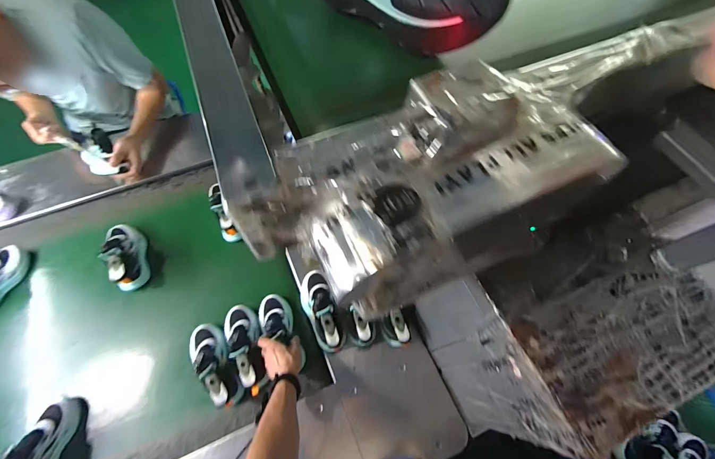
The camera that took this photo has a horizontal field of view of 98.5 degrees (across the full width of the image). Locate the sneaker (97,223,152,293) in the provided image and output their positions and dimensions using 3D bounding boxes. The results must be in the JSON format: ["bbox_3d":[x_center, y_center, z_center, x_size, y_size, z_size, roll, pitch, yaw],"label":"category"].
[{"bbox_3d":[-0.640,0.048,0.844,0.076,0.130,0.196,-29,70,-12],"label":"sneaker"}]

